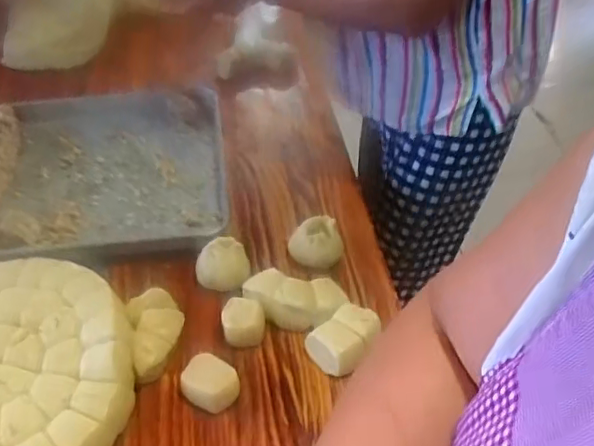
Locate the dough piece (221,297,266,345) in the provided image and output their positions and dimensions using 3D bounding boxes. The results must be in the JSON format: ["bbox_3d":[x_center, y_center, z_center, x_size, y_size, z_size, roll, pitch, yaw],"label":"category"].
[{"bbox_3d":[-0.071,0.130,0.775,0.056,0.037,0.061,-7,44,-9],"label":"dough piece"}]

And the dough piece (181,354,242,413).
[{"bbox_3d":[-0.104,0.194,0.710,0.069,0.040,0.054,21,47,19],"label":"dough piece"}]

